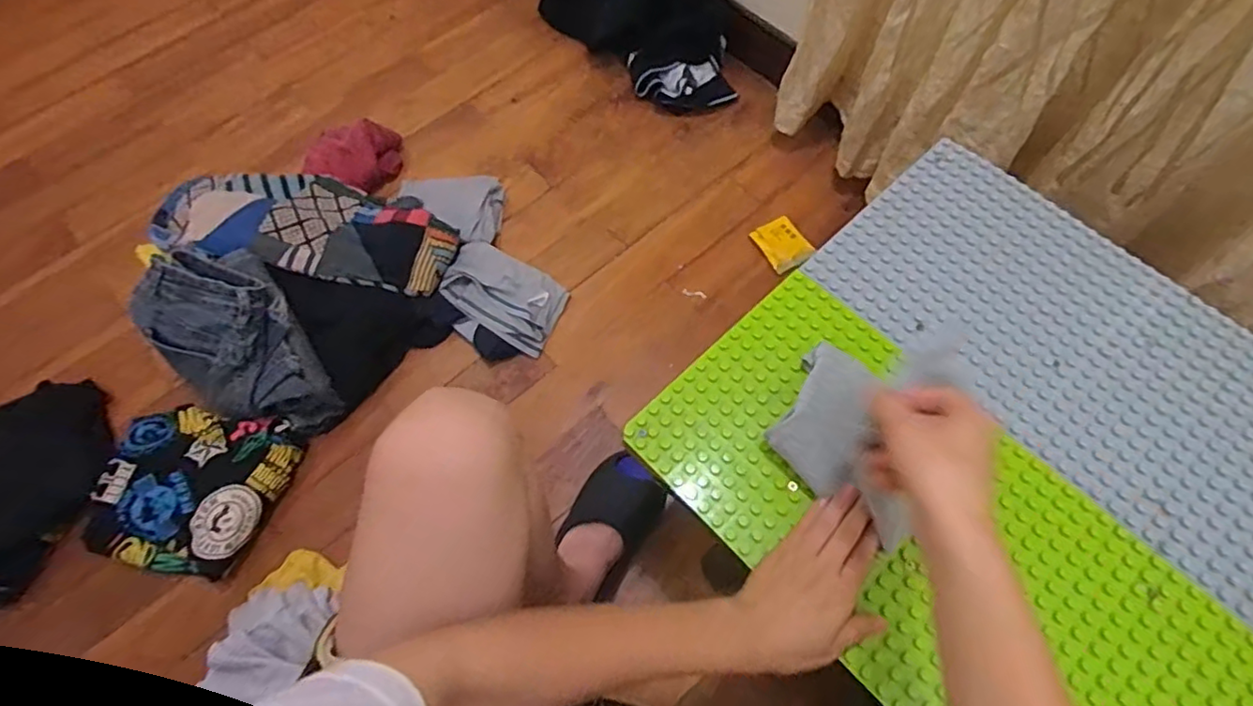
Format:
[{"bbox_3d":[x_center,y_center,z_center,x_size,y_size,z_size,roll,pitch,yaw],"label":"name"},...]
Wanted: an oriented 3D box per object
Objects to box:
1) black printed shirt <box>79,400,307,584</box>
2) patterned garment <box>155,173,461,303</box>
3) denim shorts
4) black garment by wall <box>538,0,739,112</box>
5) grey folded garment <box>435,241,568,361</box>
[{"bbox_3d":[-0.596,0.180,0.844,0.226,0.061,0.234,17,68,9],"label":"black printed shirt"},{"bbox_3d":[-0.491,-0.199,0.948,0.446,0.082,0.197,11,67,-7],"label":"patterned garment"},{"bbox_3d":[-0.541,-0.017,0.879,0.290,0.159,0.188,26,70,13],"label":"denim shorts"},{"bbox_3d":[0.027,-0.648,1.143,0.412,0.197,0.191,42,74,18],"label":"black garment by wall"},{"bbox_3d":[-0.194,-0.086,0.964,0.185,0.024,0.134,28,74,-3],"label":"grey folded garment"}]

